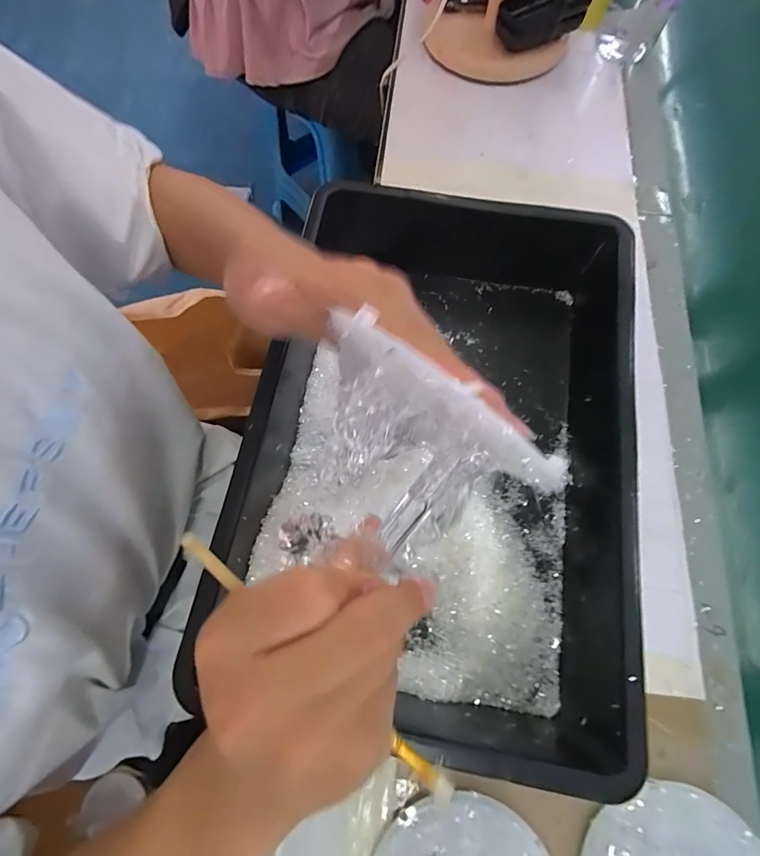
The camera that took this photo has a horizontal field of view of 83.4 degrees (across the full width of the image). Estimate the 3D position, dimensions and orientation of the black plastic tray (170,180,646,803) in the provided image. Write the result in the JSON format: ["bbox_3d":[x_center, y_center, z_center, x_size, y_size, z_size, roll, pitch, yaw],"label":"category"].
[{"bbox_3d":[0.062,0.020,0.334,0.270,0.088,0.379,12,71,2],"label":"black plastic tray"}]

